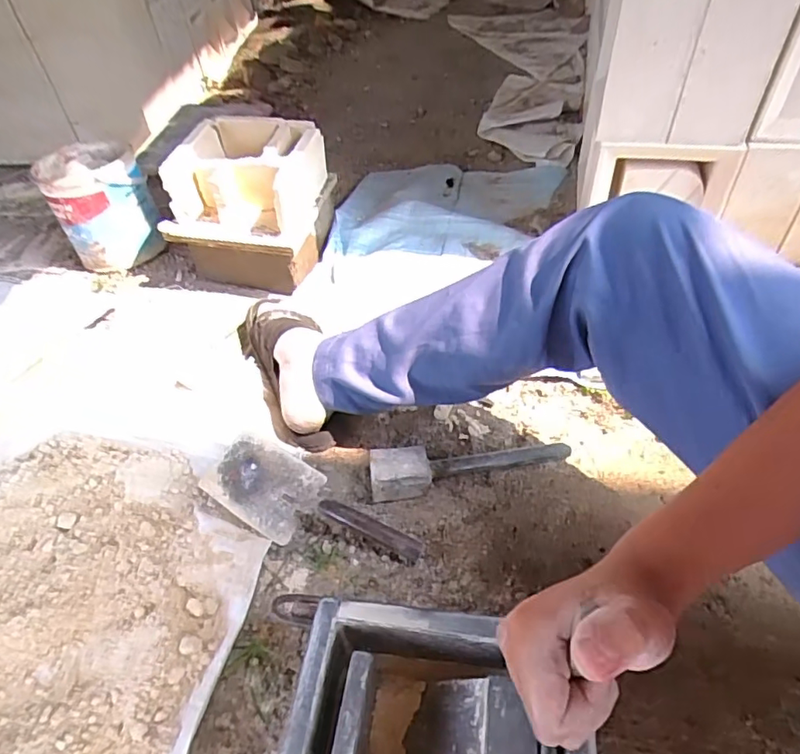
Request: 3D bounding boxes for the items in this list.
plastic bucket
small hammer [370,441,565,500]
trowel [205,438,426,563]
[{"bbox_3d":[-0.557,-0.318,1.055,0.163,0.190,0.161,-4,46,4],"label":"plastic bucket"},{"bbox_3d":[0.091,0.112,0.727,0.261,0.038,0.056,-6,49,-3],"label":"small hammer"},{"bbox_3d":[-0.105,0.158,0.690,0.275,0.047,0.110,21,53,19],"label":"trowel"}]

